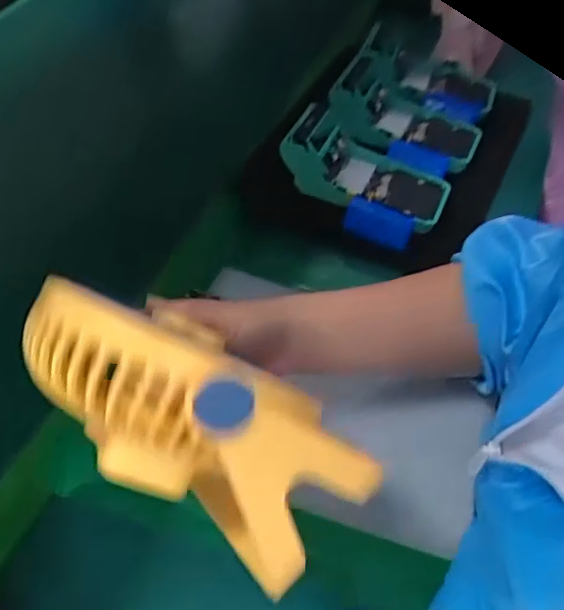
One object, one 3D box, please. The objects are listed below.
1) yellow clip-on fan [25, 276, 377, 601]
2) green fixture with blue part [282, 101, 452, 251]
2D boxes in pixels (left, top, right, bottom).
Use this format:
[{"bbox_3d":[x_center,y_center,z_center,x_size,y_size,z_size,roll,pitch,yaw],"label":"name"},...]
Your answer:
[{"bbox_3d":[-0.040,0.053,0.253,0.160,0.070,0.055,37,50,-9],"label":"yellow clip-on fan"},{"bbox_3d":[0.087,-0.133,0.598,0.158,0.080,0.111,22,50,16],"label":"green fixture with blue part"}]

